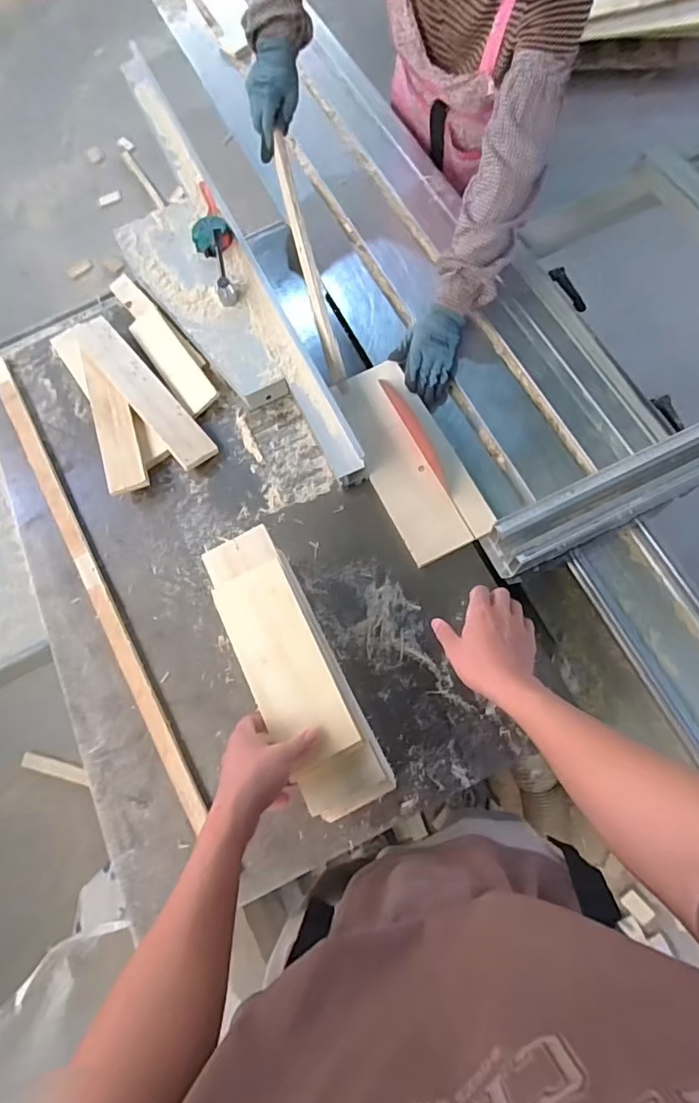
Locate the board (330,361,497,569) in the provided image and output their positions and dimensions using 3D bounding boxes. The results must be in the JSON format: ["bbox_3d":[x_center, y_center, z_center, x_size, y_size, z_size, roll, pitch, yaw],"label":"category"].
[{"bbox_3d":[0.094,-0.150,0.809,0.139,0.016,0.328,-26,75,2],"label":"board"}]

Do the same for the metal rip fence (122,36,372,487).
[{"bbox_3d":[-0.204,-0.529,0.909,0.058,0.090,0.967,-25,73,-6],"label":"metal rip fence"}]

